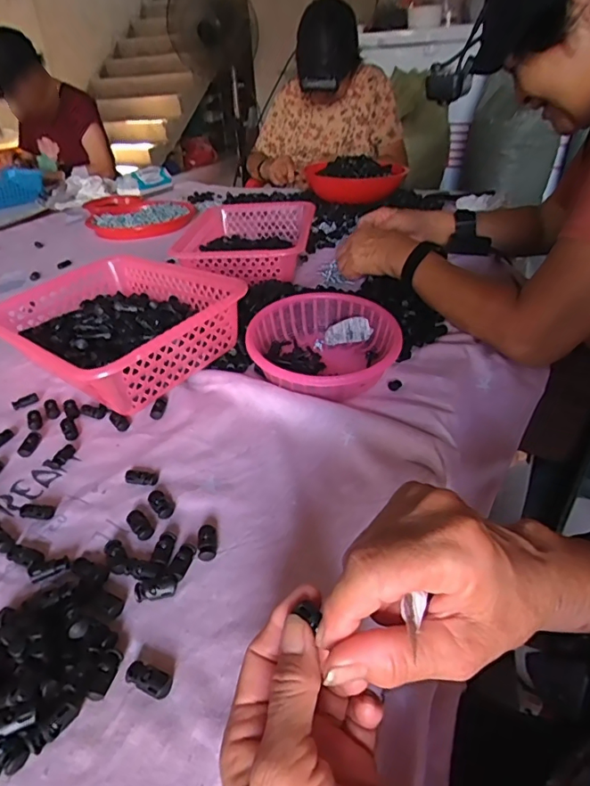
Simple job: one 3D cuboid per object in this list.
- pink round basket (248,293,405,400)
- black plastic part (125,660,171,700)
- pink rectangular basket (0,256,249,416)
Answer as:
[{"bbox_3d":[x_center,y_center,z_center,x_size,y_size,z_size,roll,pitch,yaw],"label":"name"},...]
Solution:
[{"bbox_3d":[0.032,-0.054,0.573,0.163,0.058,0.159,-1,35,1],"label":"pink round basket"},{"bbox_3d":[-0.088,0.172,0.299,0.029,0.007,0.014,15,38,21],"label":"black plastic part"},{"bbox_3d":[-0.223,-0.081,0.607,0.286,0.095,0.208,26,43,34],"label":"pink rectangular basket"}]

